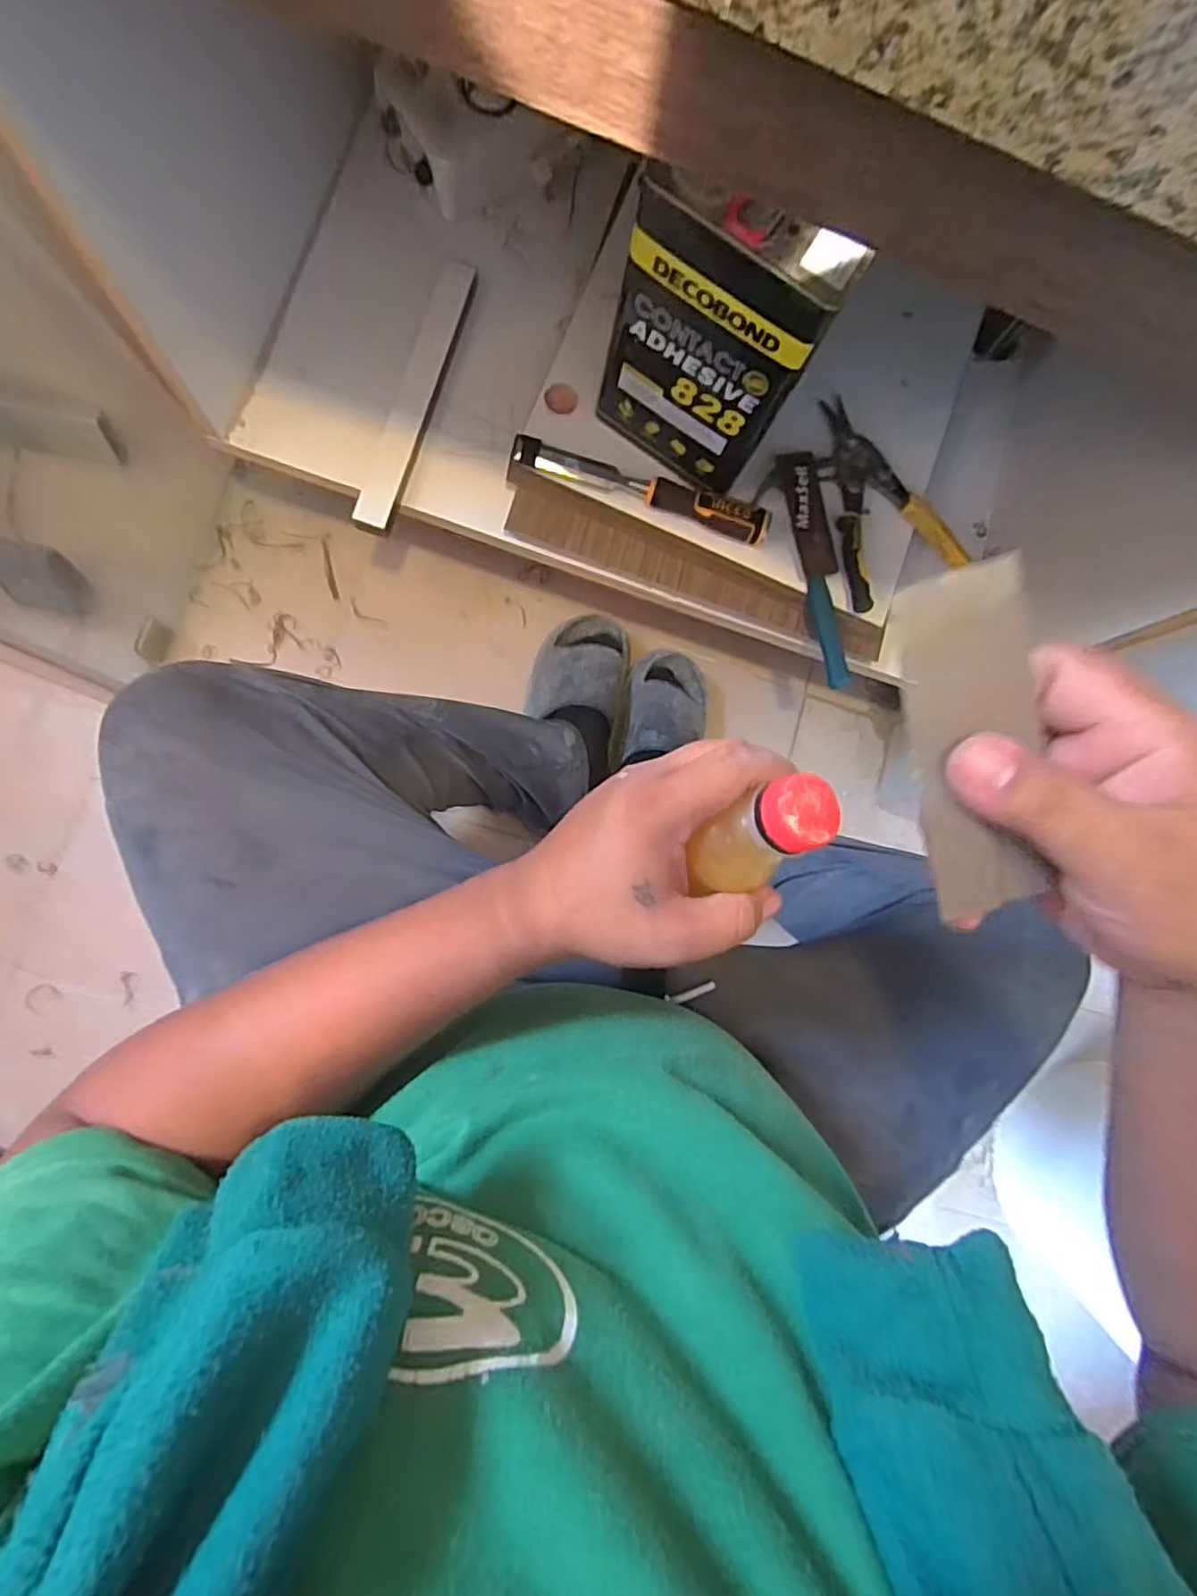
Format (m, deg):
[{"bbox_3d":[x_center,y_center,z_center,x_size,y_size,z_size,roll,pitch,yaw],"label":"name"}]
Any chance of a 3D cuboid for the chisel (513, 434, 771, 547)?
[{"bbox_3d":[0.047,-0.319,0.675,0.272,0.026,0.033,16,83,-7],"label":"chisel"}]

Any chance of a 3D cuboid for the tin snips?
[{"bbox_3d":[0.309,-0.335,0.711,0.126,0.030,0.230,-14,87,-9],"label":"tin snips"}]

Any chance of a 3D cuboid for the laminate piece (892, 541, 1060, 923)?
[{"bbox_3d":[0.124,-0.015,0.214,0.038,0.009,0.115,-12,103,7],"label":"laminate piece"}]

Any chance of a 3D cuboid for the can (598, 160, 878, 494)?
[{"bbox_3d":[0.097,-0.390,0.571,0.175,0.228,0.067,25,82,-5],"label":"can"}]

